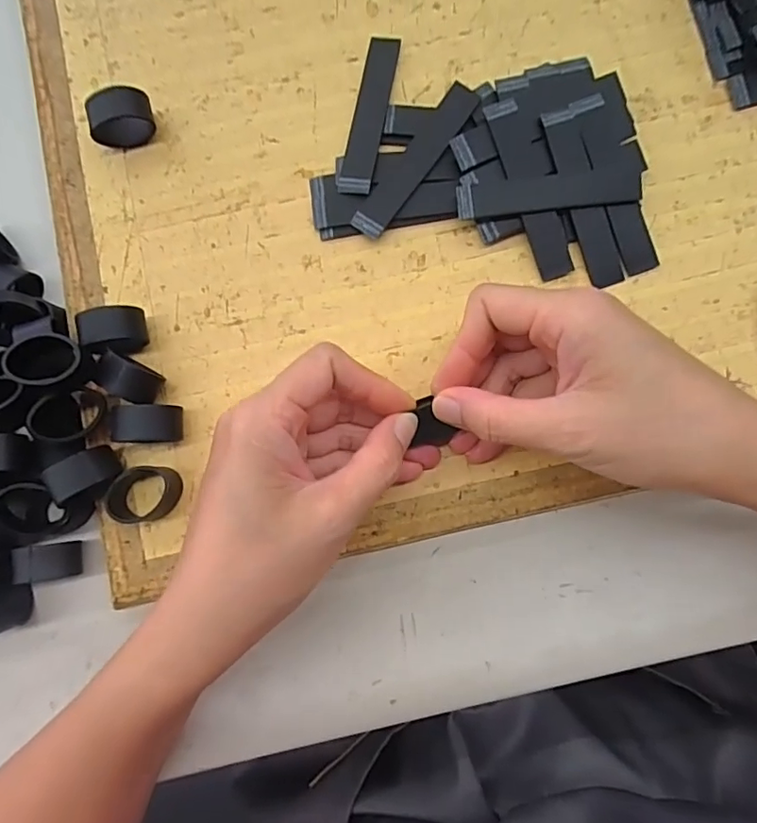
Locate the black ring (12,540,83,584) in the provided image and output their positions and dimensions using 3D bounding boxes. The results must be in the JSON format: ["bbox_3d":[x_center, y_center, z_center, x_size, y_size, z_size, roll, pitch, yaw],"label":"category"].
[{"bbox_3d":[-0.165,0.075,0.266,0.026,0.024,0.018,-2,86,2],"label":"black ring"}]

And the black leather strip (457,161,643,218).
[{"bbox_3d":[0.087,-0.112,0.268,0.093,0.004,0.020,-8,90,0],"label":"black leather strip"}]

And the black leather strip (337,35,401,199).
[{"bbox_3d":[-0.004,-0.161,0.285,0.018,0.004,0.094,10,80,6],"label":"black leather strip"}]

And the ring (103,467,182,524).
[{"bbox_3d":[-0.117,0.041,0.259,0.028,0.016,0.027,0,86,2],"label":"ring"}]

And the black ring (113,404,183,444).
[{"bbox_3d":[-0.112,0.006,0.260,0.028,0.023,0.018,-3,86,2],"label":"black ring"}]

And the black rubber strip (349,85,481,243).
[{"bbox_3d":[0.020,-0.132,0.277,0.018,0.004,0.091,36,87,7],"label":"black rubber strip"}]

